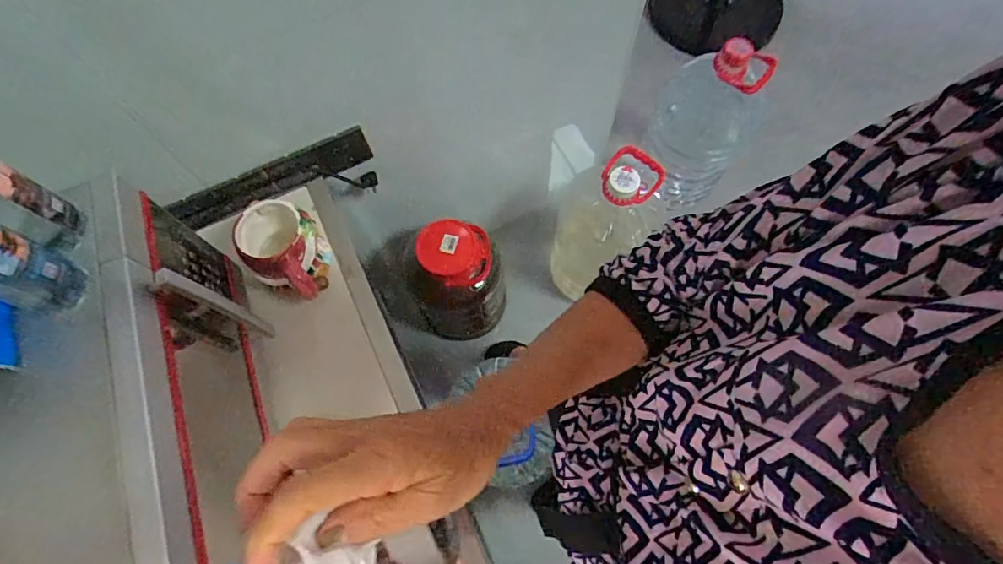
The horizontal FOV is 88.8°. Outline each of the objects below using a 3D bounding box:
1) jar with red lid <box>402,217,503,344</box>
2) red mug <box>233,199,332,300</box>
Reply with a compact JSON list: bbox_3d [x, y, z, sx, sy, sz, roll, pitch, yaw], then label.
[{"bbox_3d":[-0.096,0.006,1.162,0.167,0.357,0.177,-1,69,2],"label":"jar with red lid"},{"bbox_3d":[-0.303,-0.039,0.732,0.102,0.100,0.142,-30,71,-9],"label":"red mug"}]

